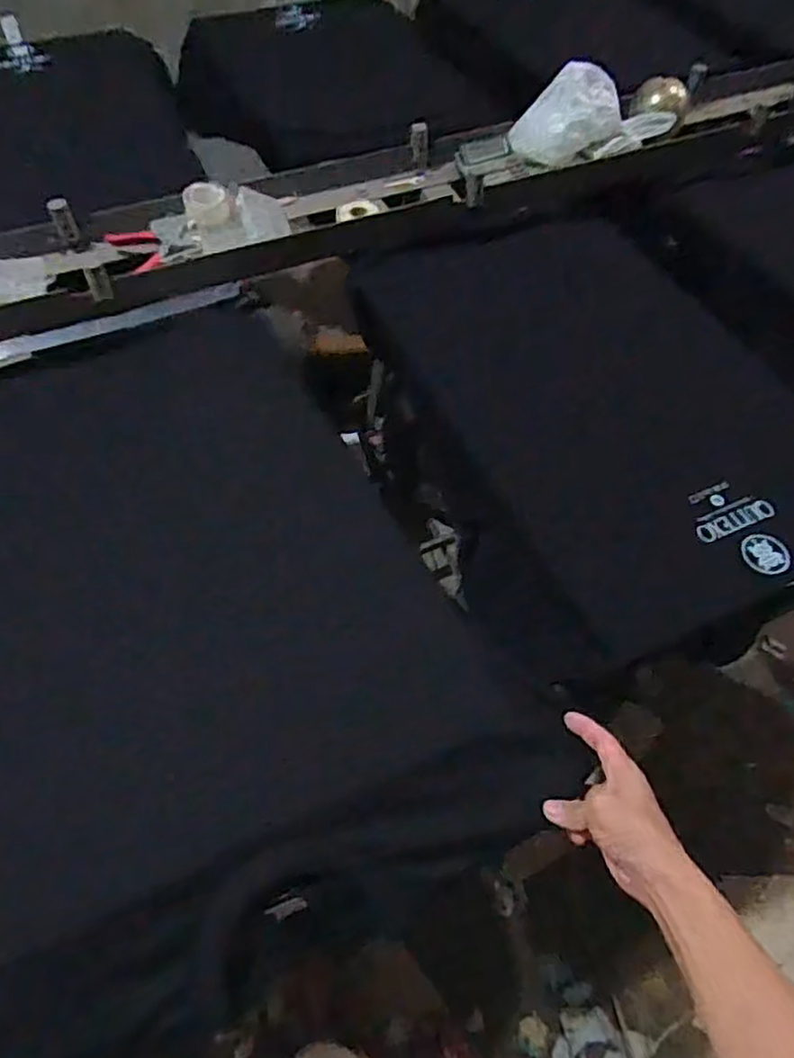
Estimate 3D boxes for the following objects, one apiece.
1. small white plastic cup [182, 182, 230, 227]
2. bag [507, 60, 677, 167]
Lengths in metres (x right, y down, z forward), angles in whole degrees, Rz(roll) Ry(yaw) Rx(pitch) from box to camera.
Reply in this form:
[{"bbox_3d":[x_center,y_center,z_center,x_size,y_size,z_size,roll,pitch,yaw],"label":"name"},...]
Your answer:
[{"bbox_3d":[-0.275,-0.469,0.968,0.059,0.037,0.059,1,56,-1],"label":"small white plastic cup"},{"bbox_3d":[0.308,-0.652,1.063,0.242,0.114,0.106,-12,57,-9],"label":"bag"}]

